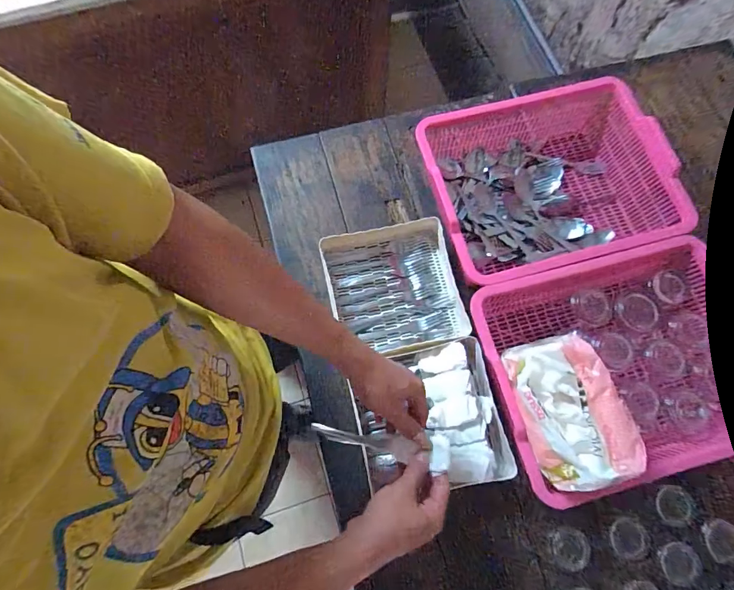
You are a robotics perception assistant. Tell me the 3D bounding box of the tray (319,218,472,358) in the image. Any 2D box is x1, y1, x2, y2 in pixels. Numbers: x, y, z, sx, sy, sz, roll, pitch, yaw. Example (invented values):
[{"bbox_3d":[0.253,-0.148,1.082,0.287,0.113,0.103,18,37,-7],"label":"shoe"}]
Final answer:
[{"bbox_3d":[0.046,-0.014,0.677,0.207,0.047,0.222,-13,74,-5],"label":"tray"}]

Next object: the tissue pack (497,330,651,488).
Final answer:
[{"bbox_3d":[0.261,0.143,0.512,0.120,0.061,0.185,-15,75,-5],"label":"tissue pack"}]

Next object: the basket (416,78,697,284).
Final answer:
[{"bbox_3d":[0.310,-0.190,0.700,0.405,0.112,0.304,-14,74,-5],"label":"basket"}]

